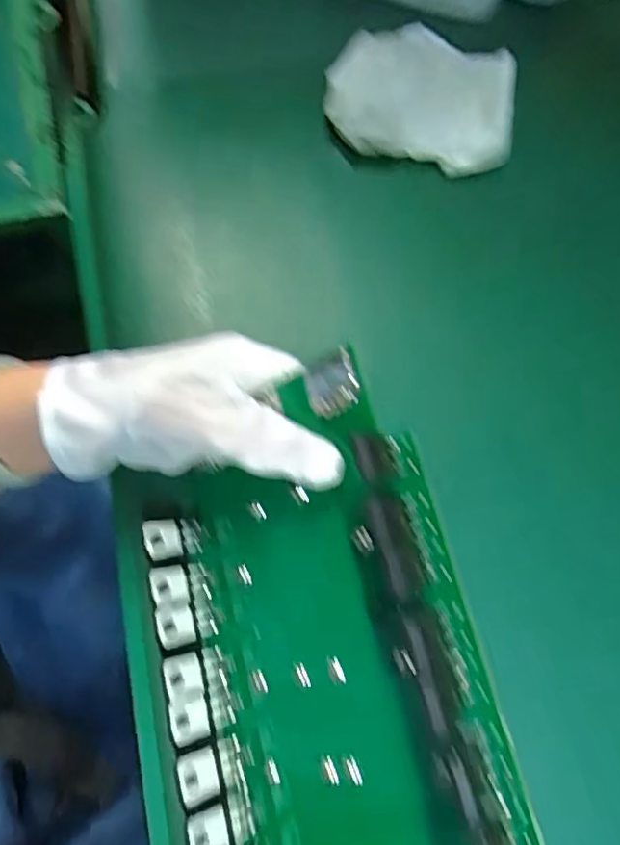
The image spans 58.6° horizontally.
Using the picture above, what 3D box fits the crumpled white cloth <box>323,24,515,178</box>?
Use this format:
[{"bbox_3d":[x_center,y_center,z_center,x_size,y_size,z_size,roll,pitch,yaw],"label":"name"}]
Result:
[{"bbox_3d":[0.074,-0.218,0.377,0.125,0.058,0.087,5,71,0],"label":"crumpled white cloth"}]

